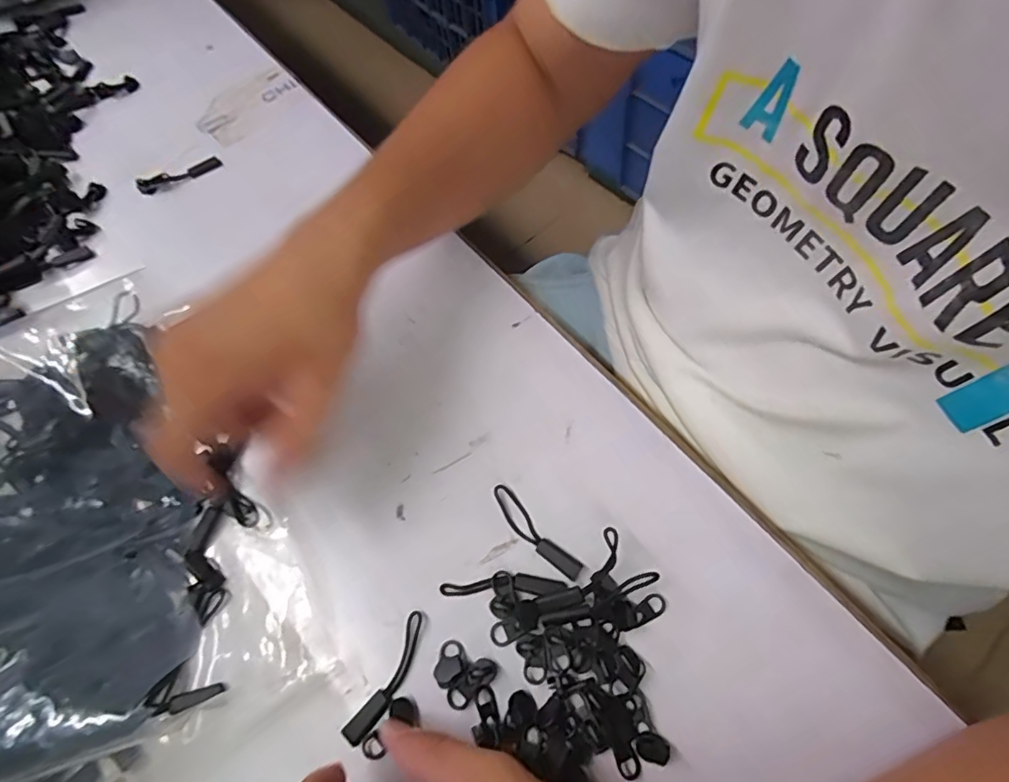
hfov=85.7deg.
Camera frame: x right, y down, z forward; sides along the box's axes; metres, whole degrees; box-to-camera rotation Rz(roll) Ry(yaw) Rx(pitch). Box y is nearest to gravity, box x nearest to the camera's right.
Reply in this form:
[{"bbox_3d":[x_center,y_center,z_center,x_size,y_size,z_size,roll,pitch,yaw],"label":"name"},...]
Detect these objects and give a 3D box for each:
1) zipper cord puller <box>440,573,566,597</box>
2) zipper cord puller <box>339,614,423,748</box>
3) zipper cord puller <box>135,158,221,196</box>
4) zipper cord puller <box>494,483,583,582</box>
[{"bbox_3d":[-0.001,0.095,0.266,0.060,0.005,0.010,-1,64,3],"label":"zipper cord puller"},{"bbox_3d":[-0.054,0.133,0.253,0.013,0.004,0.060,27,68,15],"label":"zipper cord puller"},{"bbox_3d":[-0.245,-0.163,0.409,0.062,0.009,0.013,-27,65,-10],"label":"zipper cord puller"},{"bbox_3d":[0.015,0.072,0.277,0.013,0.004,0.060,-39,68,-15],"label":"zipper cord puller"}]

